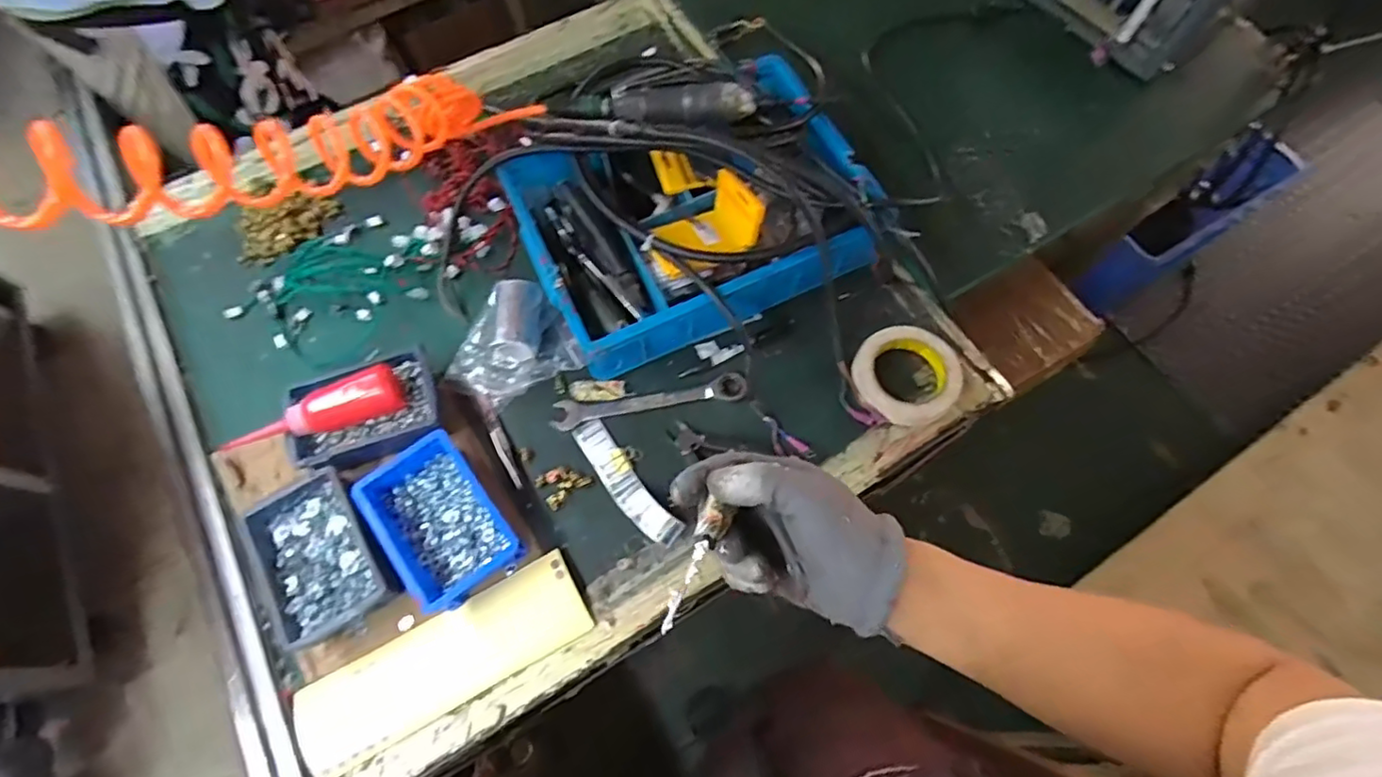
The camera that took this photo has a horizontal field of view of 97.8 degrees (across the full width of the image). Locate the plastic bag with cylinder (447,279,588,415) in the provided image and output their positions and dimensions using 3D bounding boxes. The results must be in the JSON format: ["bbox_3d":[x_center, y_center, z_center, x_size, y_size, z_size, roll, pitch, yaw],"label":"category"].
[{"bbox_3d":[-0.200,-0.049,0.652,0.138,0.041,0.118,-25,70,-10],"label":"plastic bag with cylinder"}]

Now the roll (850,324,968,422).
[{"bbox_3d":[0.230,-0.015,0.638,0.105,0.024,0.104,0,68,0],"label":"roll"}]

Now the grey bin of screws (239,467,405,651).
[{"bbox_3d":[-0.343,0.156,0.563,0.101,0.054,0.149,-34,72,-13],"label":"grey bin of screws"}]

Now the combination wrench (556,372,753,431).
[{"bbox_3d":[-0.043,0.013,0.638,0.204,0.015,0.033,-9,68,-3],"label":"combination wrench"}]

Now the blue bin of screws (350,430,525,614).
[{"bbox_3d":[-0.237,0.123,0.574,0.096,0.056,0.148,-35,72,-13],"label":"blue bin of screws"}]

